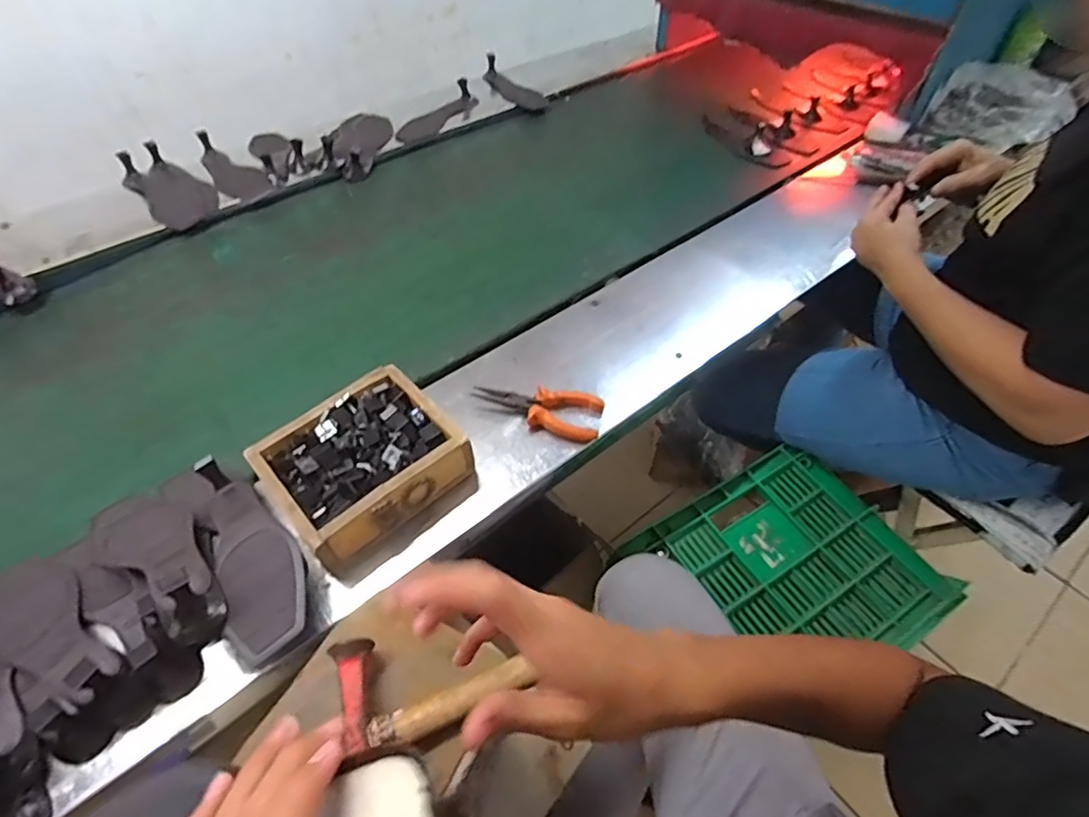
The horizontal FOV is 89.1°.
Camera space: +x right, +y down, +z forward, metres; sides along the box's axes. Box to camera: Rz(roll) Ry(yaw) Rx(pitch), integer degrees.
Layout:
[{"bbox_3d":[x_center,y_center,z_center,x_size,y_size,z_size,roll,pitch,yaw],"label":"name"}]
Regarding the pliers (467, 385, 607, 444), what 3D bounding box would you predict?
[{"bbox_3d":[-0.008,0.001,0.657,0.150,0.028,0.060,8,51,8],"label":"pliers"}]

